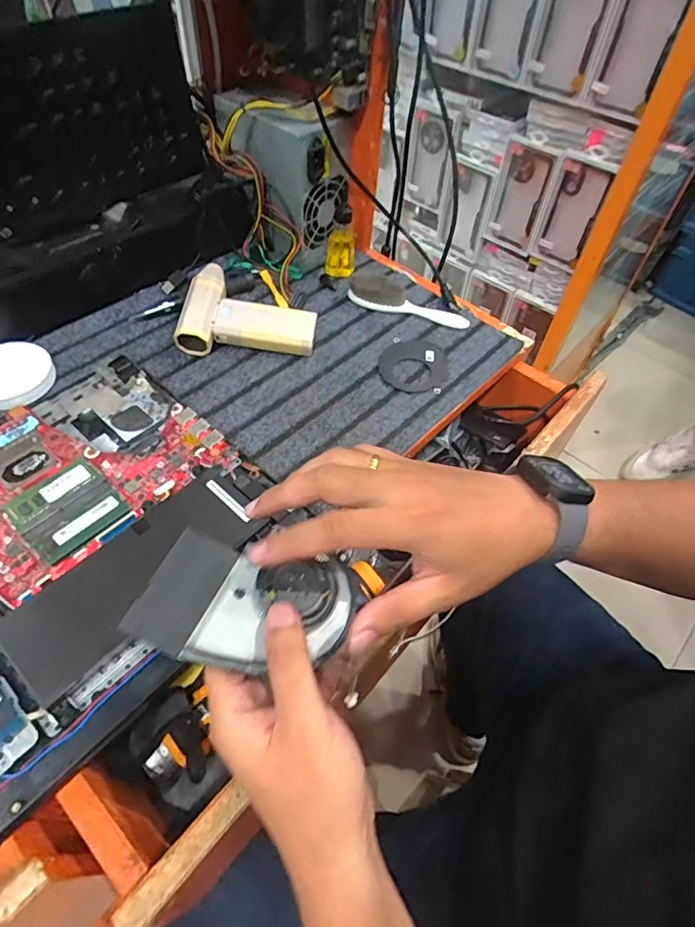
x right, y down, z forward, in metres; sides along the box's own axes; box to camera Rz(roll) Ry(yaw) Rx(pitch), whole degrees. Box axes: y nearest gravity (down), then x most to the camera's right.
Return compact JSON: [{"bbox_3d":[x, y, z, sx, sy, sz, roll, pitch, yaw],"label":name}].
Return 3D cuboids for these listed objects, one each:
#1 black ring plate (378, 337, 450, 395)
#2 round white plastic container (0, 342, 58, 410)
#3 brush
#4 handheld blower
[{"bbox_3d":[0.072,-0.106,0.539,0.072,0.004,0.081,20,55,12],"label":"black ring plate"},{"bbox_3d":[-0.327,-0.086,0.490,0.077,0.018,0.077,2,53,-2],"label":"round white plastic container"},{"bbox_3d":[0.071,-0.190,0.584,0.143,0.027,0.026,15,54,8],"label":"brush"},{"bbox_3d":[-0.107,-0.166,0.544,0.143,0.045,0.102,-1,55,-3],"label":"handheld blower"}]

